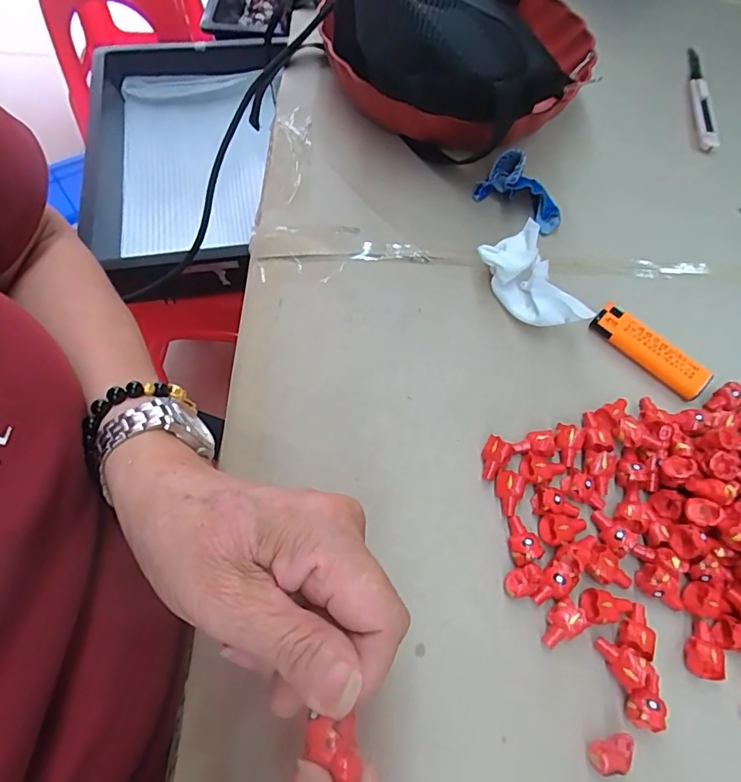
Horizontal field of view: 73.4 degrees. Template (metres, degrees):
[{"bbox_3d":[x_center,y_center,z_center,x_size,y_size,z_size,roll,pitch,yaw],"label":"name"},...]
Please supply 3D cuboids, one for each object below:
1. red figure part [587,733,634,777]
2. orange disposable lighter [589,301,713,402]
[{"bbox_3d":[0.111,0.168,0.229,0.020,0.014,0.013,-20,65,-13],"label":"red figure part"},{"bbox_3d":[0.186,-0.027,0.332,0.020,0.015,0.079,-41,71,-21],"label":"orange disposable lighter"}]

